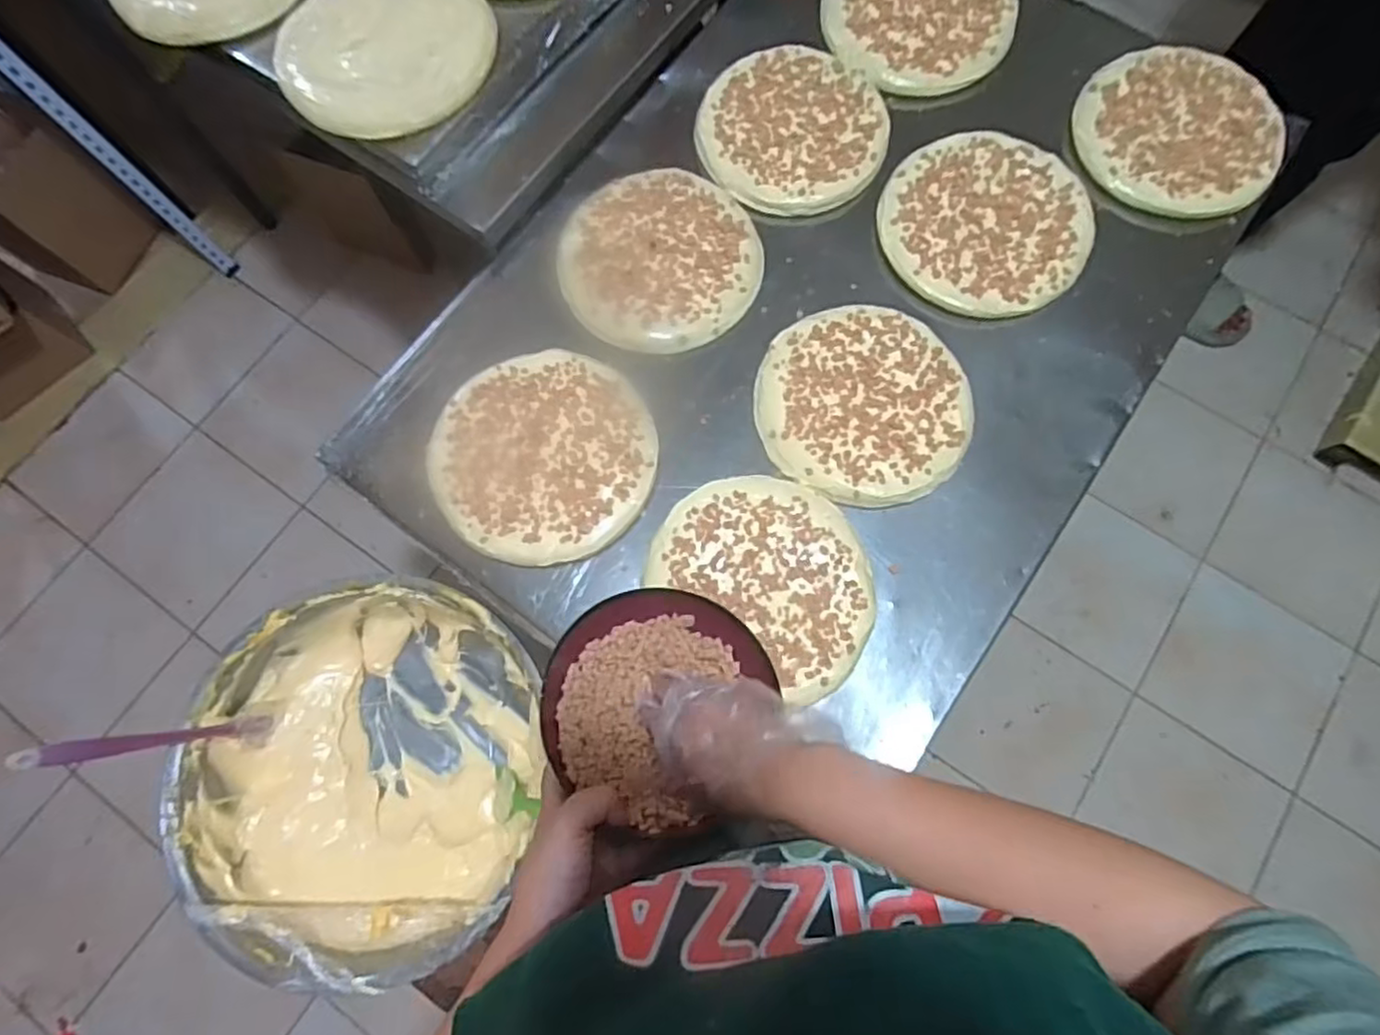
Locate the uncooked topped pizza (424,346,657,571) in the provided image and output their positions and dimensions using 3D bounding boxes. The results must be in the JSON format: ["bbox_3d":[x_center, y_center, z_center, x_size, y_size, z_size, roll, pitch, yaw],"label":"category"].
[{"bbox_3d":[-0.131,-0.059,0.617,0.194,0.012,0.191,0,74,0],"label":"uncooked topped pizza"}]

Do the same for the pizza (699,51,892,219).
[{"bbox_3d":[0.104,-0.404,0.711,0.184,0.017,0.191,-27,79,-6],"label":"pizza"}]

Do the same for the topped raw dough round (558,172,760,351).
[{"bbox_3d":[-0.030,-0.255,0.672,0.185,0.021,0.199,0,74,0],"label":"topped raw dough round"}]

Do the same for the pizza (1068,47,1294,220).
[{"bbox_3d":[0.495,-0.391,0.693,0.181,0.020,0.189,0,77,0],"label":"pizza"}]

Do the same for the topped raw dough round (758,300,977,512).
[{"bbox_3d":[0.160,-0.107,0.632,0.188,0.014,0.188,0,74,0],"label":"topped raw dough round"}]

